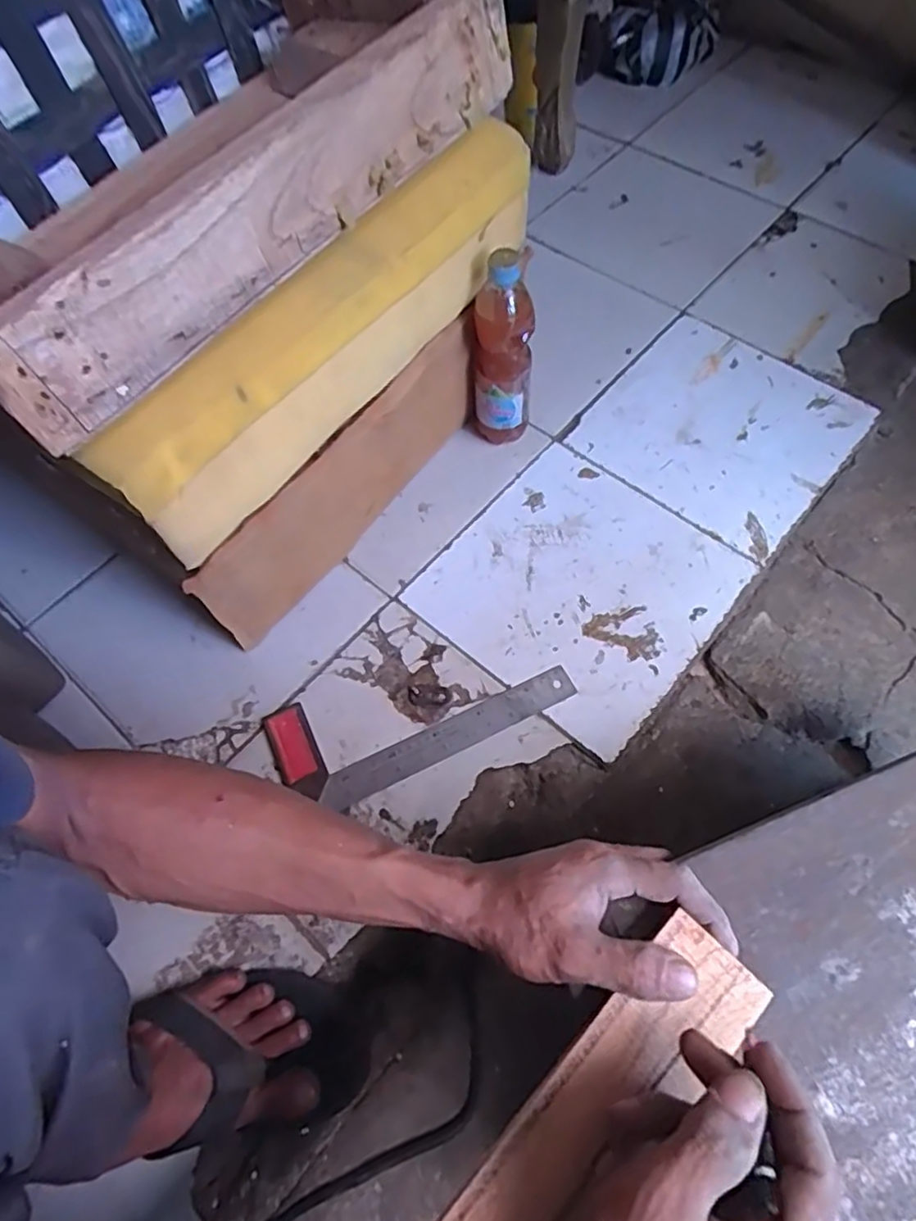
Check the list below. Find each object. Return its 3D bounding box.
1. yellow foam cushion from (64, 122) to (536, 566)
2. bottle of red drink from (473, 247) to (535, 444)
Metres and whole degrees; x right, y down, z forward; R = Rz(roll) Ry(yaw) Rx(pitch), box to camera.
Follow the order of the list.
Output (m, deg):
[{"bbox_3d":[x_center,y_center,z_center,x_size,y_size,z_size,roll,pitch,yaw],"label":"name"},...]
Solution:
[{"bbox_3d":[-0.092,-0.255,0.573,0.032,0.144,0.501,33,70,17],"label":"yellow foam cushion"},{"bbox_3d":[0.051,-0.286,0.728,0.064,0.241,0.061,0,64,3],"label":"bottle of red drink"}]

